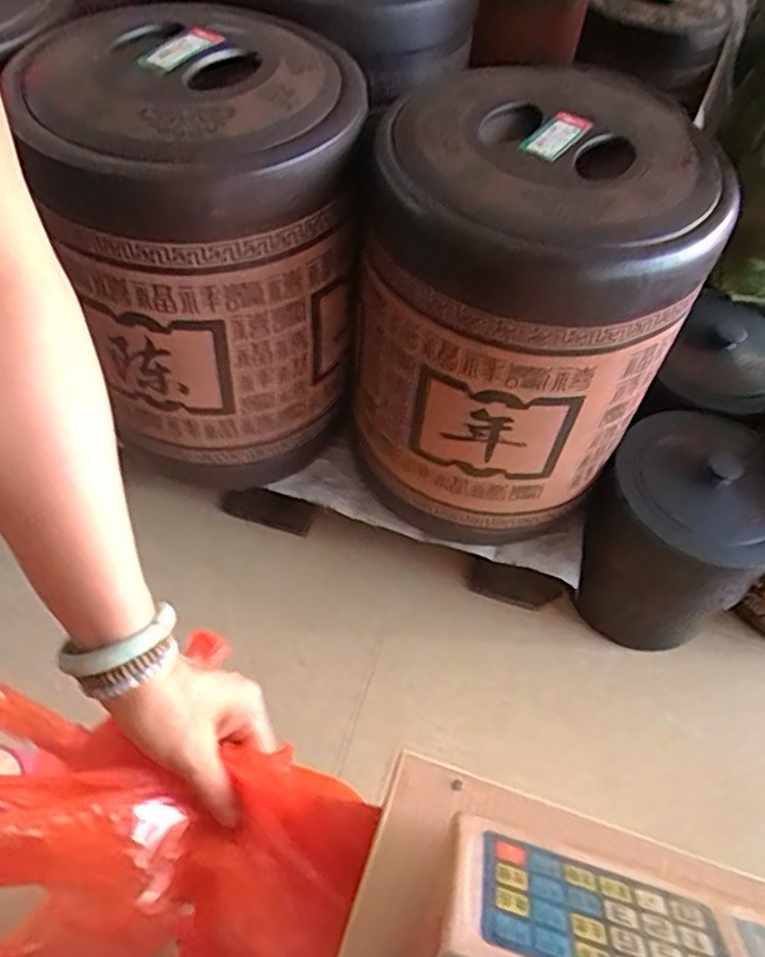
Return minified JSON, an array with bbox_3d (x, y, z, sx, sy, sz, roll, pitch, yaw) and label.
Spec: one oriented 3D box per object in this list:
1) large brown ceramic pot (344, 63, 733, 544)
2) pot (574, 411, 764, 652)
[{"bbox_3d":[0.149,-0.212,0.932,0.359,0.510,0.389,2,54,-3],"label":"large brown ceramic pot"},{"bbox_3d":[0.454,0.087,1.120,0.252,0.326,0.274,2,54,-3],"label":"pot"}]

